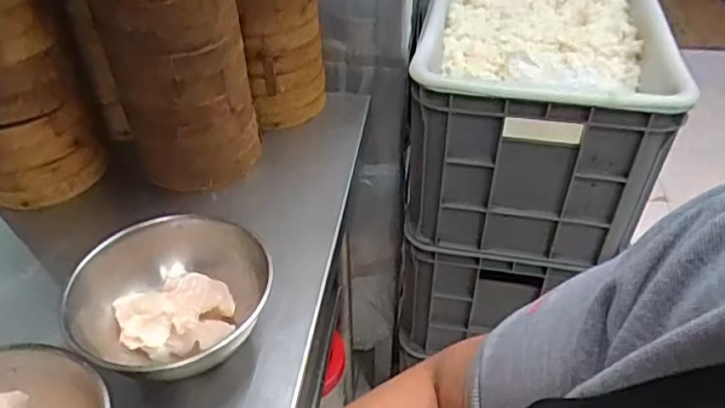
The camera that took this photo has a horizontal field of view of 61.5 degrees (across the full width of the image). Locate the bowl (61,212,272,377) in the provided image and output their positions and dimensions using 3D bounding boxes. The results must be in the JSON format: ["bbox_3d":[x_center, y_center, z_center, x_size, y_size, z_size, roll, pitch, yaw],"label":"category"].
[{"bbox_3d":[-0.158,0.089,0.523,0.140,0.075,0.144,-1,40,1],"label":"bowl"}]

